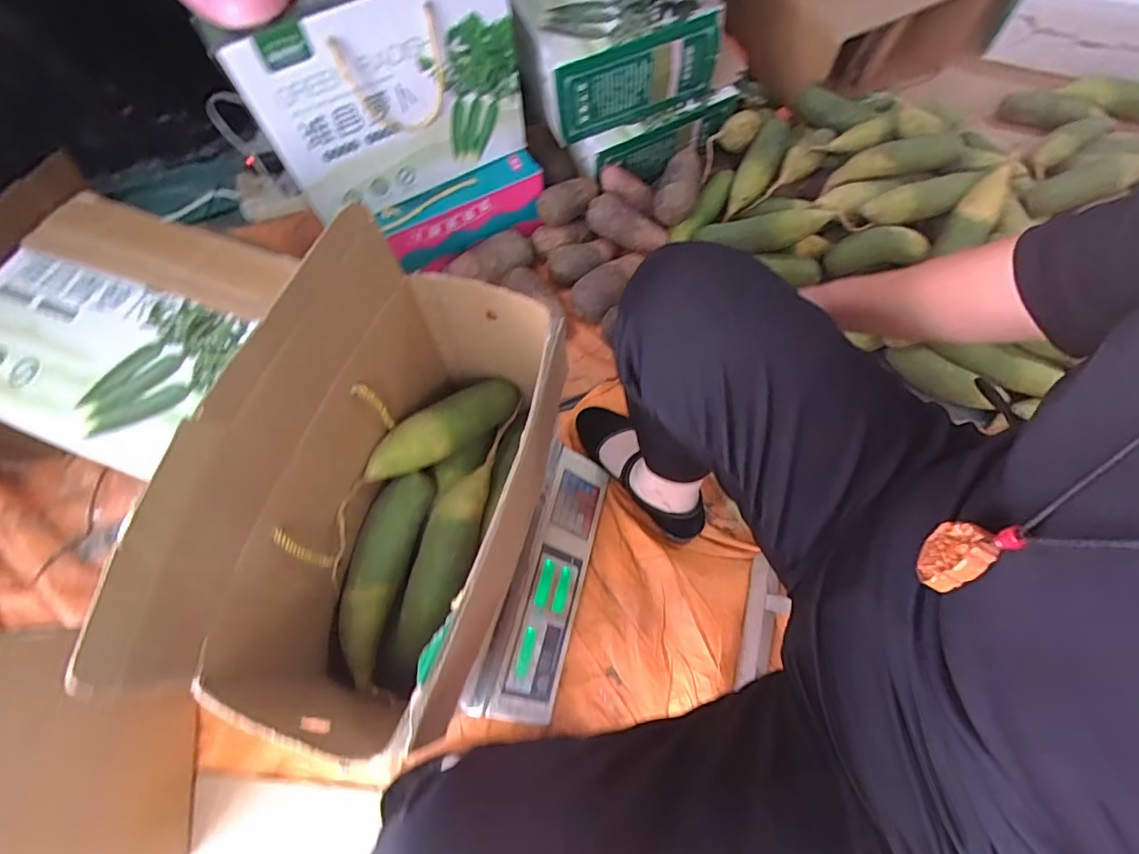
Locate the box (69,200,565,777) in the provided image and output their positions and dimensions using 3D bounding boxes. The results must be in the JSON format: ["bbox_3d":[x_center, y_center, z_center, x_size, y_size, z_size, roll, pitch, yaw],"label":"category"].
[{"bbox_3d":[-0.137,0.047,0.437,0.180,0.268,0.364,18,69,9],"label":"box"}]

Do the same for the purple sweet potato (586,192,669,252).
[{"bbox_3d":[0.099,-0.342,0.880,0.142,0.051,0.060,23,68,-8],"label":"purple sweet potato"}]

